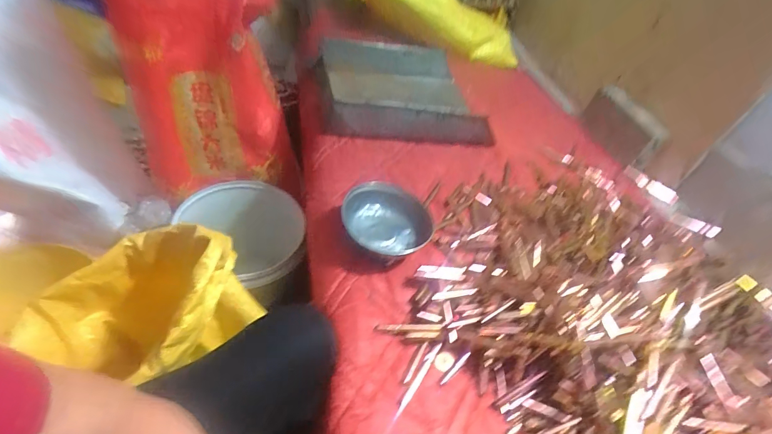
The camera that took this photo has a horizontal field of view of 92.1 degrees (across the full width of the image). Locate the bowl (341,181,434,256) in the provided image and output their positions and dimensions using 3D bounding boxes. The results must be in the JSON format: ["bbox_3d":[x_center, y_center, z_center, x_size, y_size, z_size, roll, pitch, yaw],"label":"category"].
[{"bbox_3d":[0.003,0.008,0.588,0.136,0.063,0.133,8,45,-8],"label":"bowl"}]

